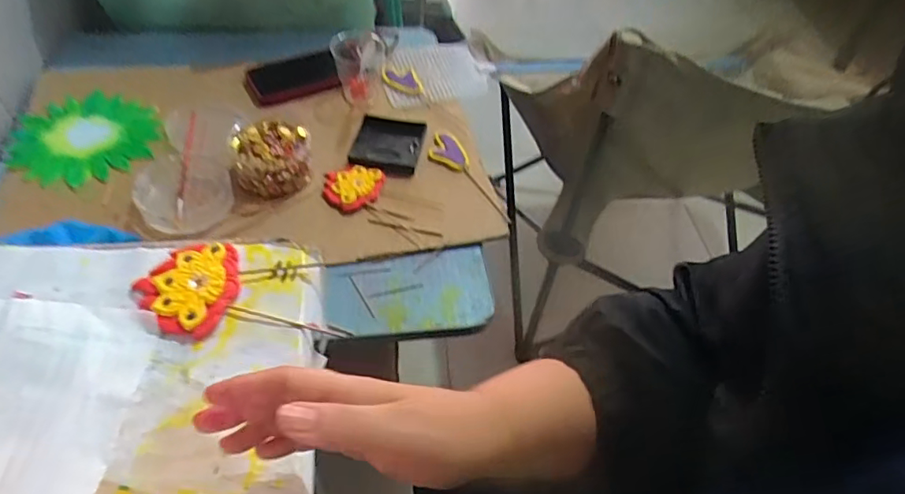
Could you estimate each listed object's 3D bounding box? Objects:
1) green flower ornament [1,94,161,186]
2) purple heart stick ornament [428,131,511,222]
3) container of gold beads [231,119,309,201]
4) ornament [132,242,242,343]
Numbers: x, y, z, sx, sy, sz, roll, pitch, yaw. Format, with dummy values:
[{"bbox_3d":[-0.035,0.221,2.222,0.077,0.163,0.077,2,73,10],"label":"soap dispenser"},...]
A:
[{"bbox_3d":[-0.476,-0.145,0.725,0.169,0.021,0.156,3,50,-4],"label":"green flower ornament"},{"bbox_3d":[0.013,-0.098,0.740,0.049,0.010,0.167,-18,55,-20],"label":"purple heart stick ornament"},{"bbox_3d":[-0.226,-0.115,0.699,0.090,0.055,0.088,3,50,-4],"label":"container of gold beads"},{"bbox_3d":[-0.201,0.028,0.424,0.072,0.015,0.075,3,50,-4],"label":"ornament"}]

